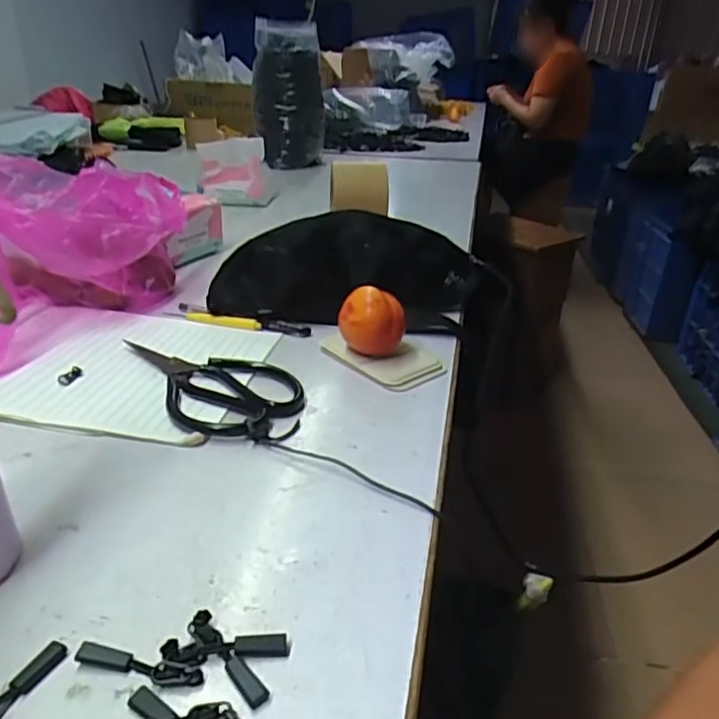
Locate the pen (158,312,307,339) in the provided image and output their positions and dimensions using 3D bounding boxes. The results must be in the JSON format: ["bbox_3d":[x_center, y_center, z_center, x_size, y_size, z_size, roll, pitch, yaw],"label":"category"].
[{"bbox_3d":[-0.122,-0.038,0.581,0.149,0.012,0.017,8,28,10],"label":"pen"}]

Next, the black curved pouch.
[{"bbox_3d":[0.006,-0.089,0.606,0.302,0.089,0.098,0,27,-5],"label":"black curved pouch"}]

